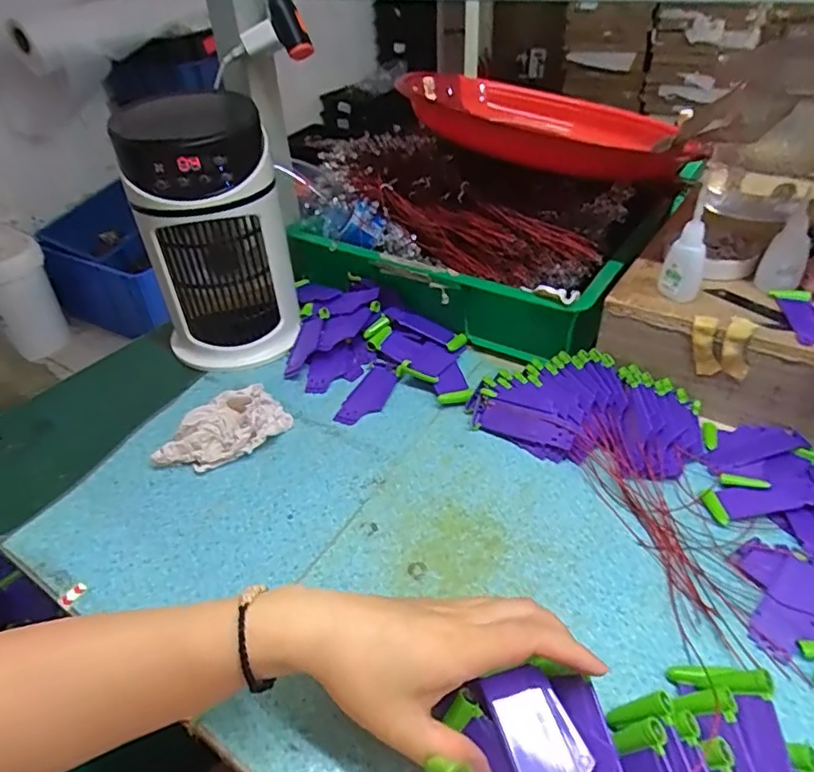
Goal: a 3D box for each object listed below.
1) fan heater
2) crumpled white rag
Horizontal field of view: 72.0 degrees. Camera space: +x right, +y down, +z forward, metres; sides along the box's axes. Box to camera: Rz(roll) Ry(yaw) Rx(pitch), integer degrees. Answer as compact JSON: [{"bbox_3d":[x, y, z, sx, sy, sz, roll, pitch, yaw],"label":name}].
[{"bbox_3d":[-0.189,-0.145,0.553,0.134,0.228,0.113,-15,41,-14],"label":"fan heater"},{"bbox_3d":[-0.161,0.040,0.490,0.060,0.028,0.111,31,50,34],"label":"crumpled white rag"}]

